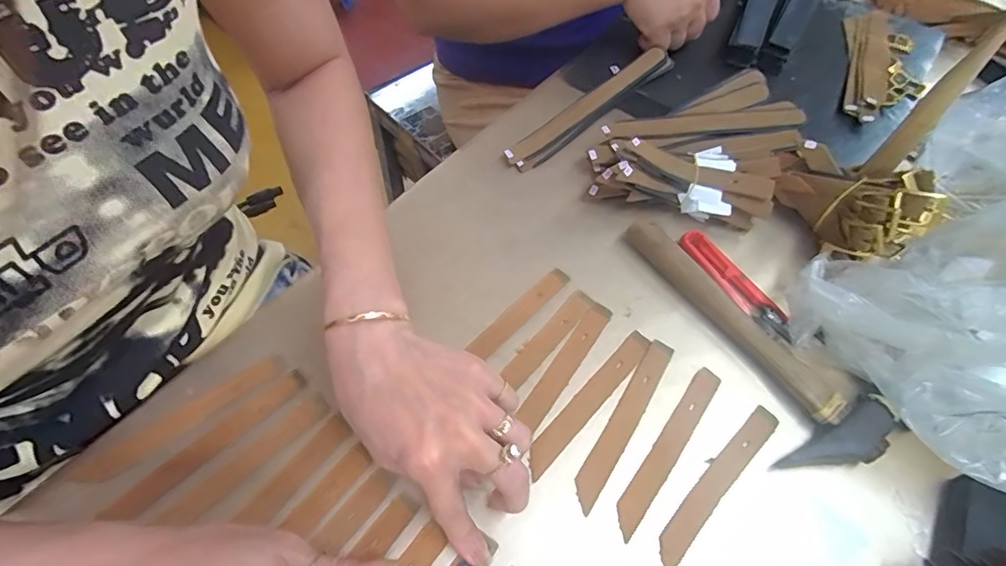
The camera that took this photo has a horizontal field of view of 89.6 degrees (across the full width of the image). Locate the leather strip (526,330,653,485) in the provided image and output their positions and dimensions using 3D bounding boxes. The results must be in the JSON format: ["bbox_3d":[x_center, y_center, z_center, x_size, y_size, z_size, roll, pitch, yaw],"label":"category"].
[{"bbox_3d":[0.060,0.078,0.342,0.018,0.004,0.121,38,65,23],"label":"leather strip"}]

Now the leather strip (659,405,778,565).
[{"bbox_3d":[0.133,0.123,0.314,0.017,0.004,0.123,41,64,21],"label":"leather strip"}]

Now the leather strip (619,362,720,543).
[{"bbox_3d":[0.107,0.105,0.326,0.017,0.005,0.123,34,62,17],"label":"leather strip"}]

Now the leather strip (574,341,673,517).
[{"bbox_3d":[0.081,0.089,0.333,0.018,0.004,0.124,30,61,15],"label":"leather strip"}]

